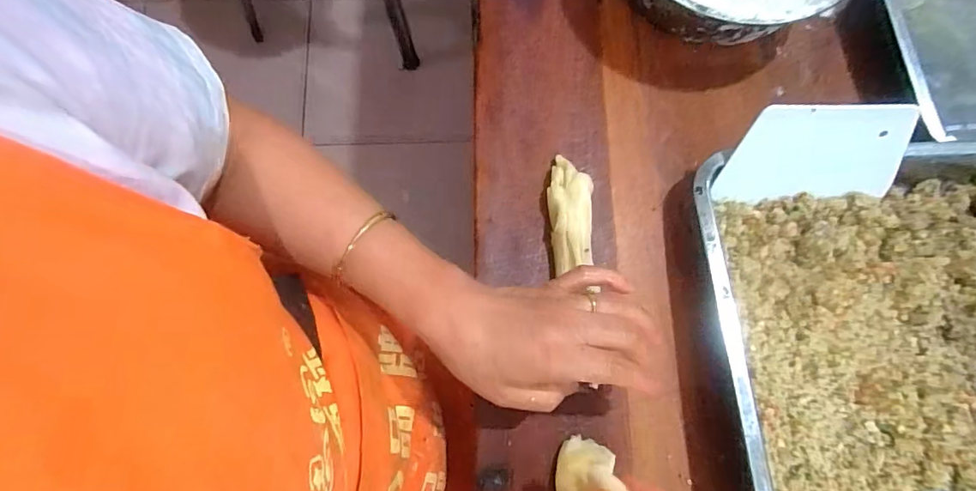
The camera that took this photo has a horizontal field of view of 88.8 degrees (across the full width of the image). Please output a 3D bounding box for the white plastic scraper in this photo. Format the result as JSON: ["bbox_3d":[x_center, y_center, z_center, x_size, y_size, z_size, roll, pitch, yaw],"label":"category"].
[{"bbox_3d":[0.266,-0.074,0.406,0.142,0.088,0.004,-2,43,4],"label":"white plastic scraper"}]

